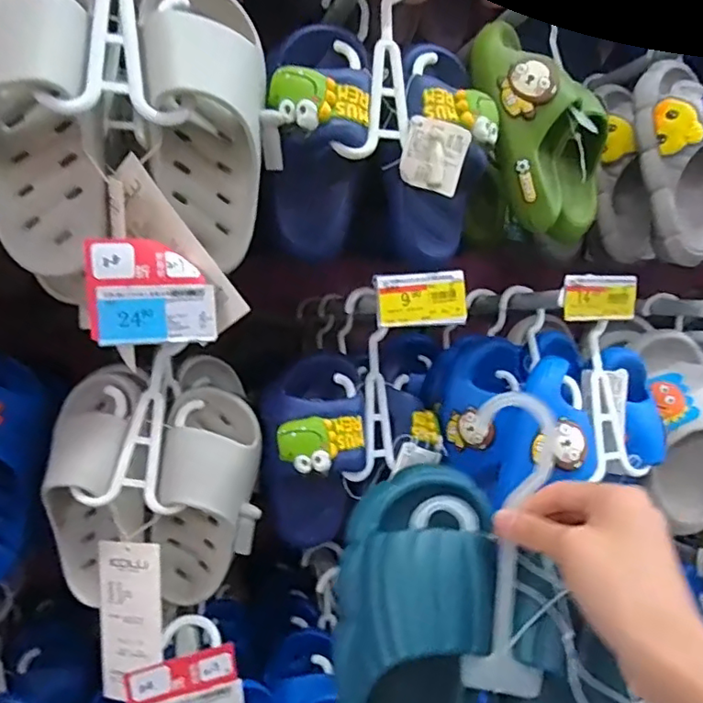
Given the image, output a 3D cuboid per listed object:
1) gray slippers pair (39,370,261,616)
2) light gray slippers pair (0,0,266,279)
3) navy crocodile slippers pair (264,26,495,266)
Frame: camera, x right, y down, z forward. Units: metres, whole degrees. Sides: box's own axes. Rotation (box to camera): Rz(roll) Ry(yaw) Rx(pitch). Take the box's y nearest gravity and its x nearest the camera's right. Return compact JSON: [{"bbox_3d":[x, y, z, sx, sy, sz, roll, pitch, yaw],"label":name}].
[{"bbox_3d":[-0.179,0.127,0.527,0.182,0.207,0.072,-3,5,-14],"label":"gray slippers pair"},{"bbox_3d":[-0.166,-0.170,0.419,0.195,0.202,0.080,-3,5,-17],"label":"light gray slippers pair"},{"bbox_3d":[0.028,-0.174,0.477,0.182,0.181,0.069,-3,5,-8],"label":"navy crocodile slippers pair"}]

